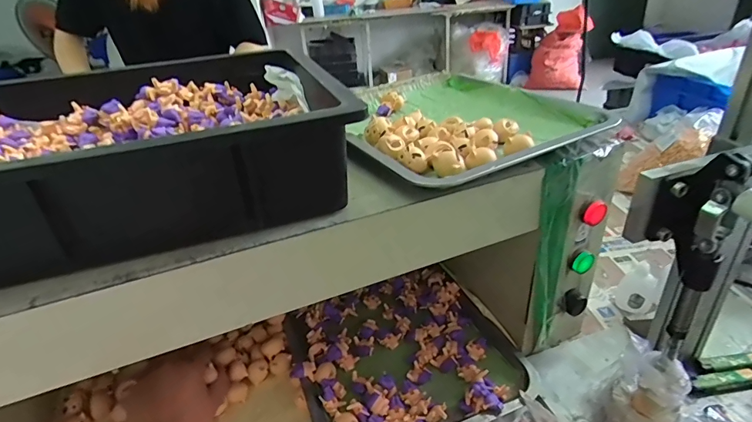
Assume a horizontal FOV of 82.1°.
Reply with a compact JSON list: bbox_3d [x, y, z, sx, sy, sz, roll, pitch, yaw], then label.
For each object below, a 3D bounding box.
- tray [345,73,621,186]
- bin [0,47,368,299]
[{"bbox_3d":[0.088,-0.110,0.519,0.255,0.032,0.311,-16,31,-20],"label":"tray"},{"bbox_3d":[-0.259,-0.054,0.399,0.417,0.094,0.298,-14,30,-16],"label":"bin"}]

